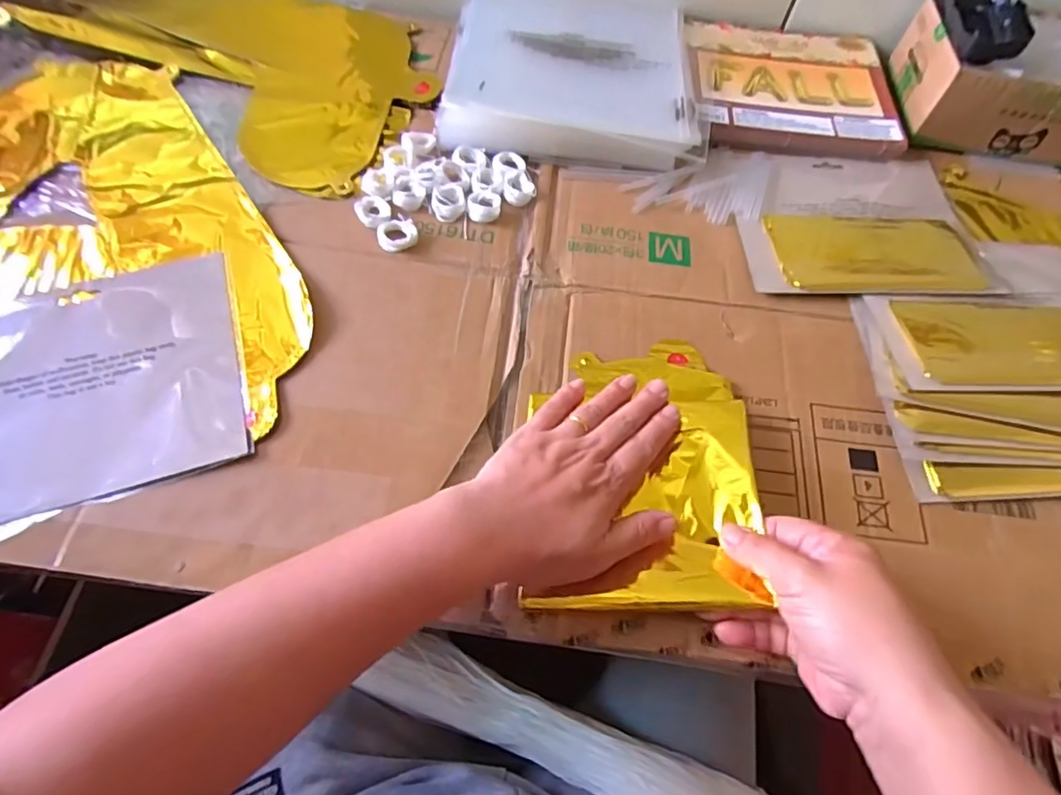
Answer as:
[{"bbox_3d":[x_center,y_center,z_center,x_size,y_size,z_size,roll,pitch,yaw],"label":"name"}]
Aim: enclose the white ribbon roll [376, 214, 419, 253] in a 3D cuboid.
[{"bbox_3d":[-0.102,-0.126,0.432,0.030,0.008,0.032,1,61,-2],"label":"white ribbon roll"}]

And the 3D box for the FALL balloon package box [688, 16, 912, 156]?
[{"bbox_3d":[0.248,-0.303,0.544,0.195,0.023,0.178,5,61,0],"label":"FALL balloon package box"}]

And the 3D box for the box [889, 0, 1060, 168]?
[{"bbox_3d":[0.443,-0.289,0.507,0.183,0.081,0.129,9,61,2],"label":"box"}]

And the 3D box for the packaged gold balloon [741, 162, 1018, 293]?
[{"bbox_3d":[0.267,-0.148,0.465,0.191,0.012,0.158,1,61,-3],"label":"packaged gold balloon"}]

